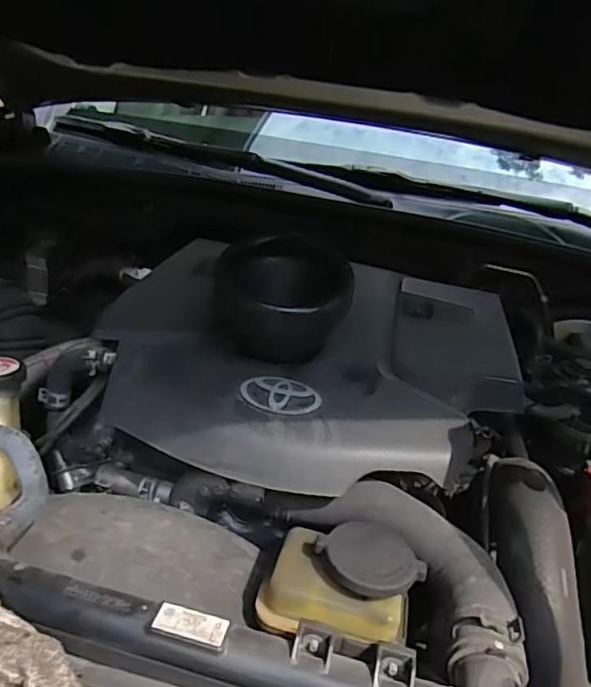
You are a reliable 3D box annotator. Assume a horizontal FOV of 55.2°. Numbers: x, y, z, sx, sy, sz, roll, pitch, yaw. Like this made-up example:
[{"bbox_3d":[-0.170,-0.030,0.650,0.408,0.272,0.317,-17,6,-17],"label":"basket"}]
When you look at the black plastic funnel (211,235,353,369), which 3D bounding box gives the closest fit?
[{"bbox_3d":[-0.011,-0.036,0.561,0.120,0.106,0.099,22,30,27],"label":"black plastic funnel"}]

